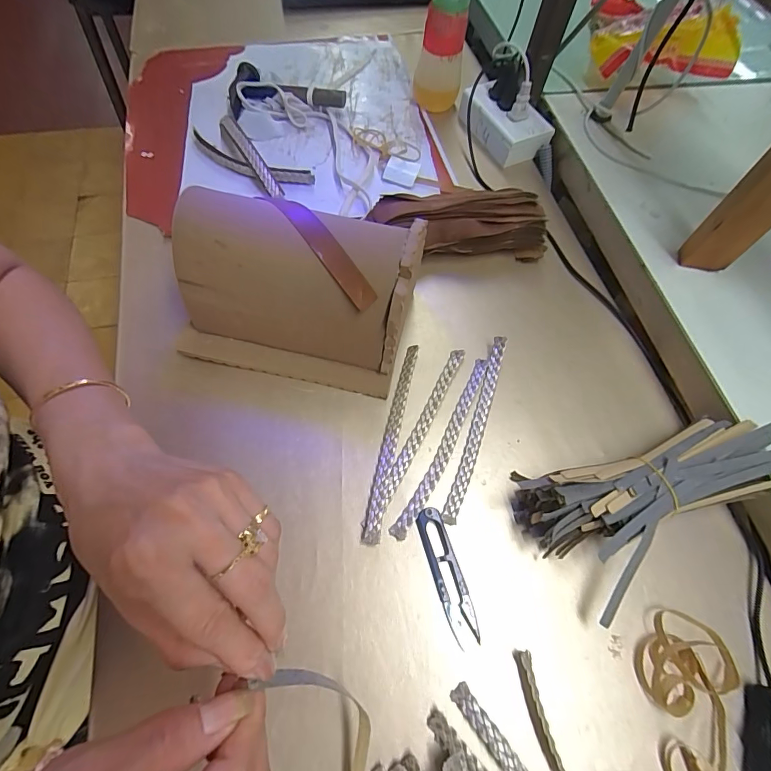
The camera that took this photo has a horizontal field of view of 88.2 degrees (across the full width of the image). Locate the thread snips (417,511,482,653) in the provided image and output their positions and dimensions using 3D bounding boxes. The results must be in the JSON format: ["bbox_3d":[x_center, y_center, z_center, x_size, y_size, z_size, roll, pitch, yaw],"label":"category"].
[{"bbox_3d":[0.049,0.149,0.316,0.022,0.010,0.099,-14,67,-10],"label":"thread snips"}]

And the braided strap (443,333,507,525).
[{"bbox_3d":[0.086,0.036,0.369,0.016,0.011,0.185,25,66,-7],"label":"braided strap"}]

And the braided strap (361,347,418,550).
[{"bbox_3d":[0.007,0.046,0.362,0.013,0.009,0.187,13,65,3],"label":"braided strap"}]

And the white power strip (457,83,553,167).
[{"bbox_3d":[0.160,-0.359,0.544,0.075,0.041,0.121,-30,70,-16],"label":"white power strip"}]

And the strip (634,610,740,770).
[{"bbox_3d":[0.219,0.225,0.288,0.066,0.021,0.110,26,66,8],"label":"strip"}]

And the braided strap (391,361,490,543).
[{"bbox_3d":[0.056,0.051,0.363,0.017,0.004,0.187,27,66,9],"label":"braided strap"}]

